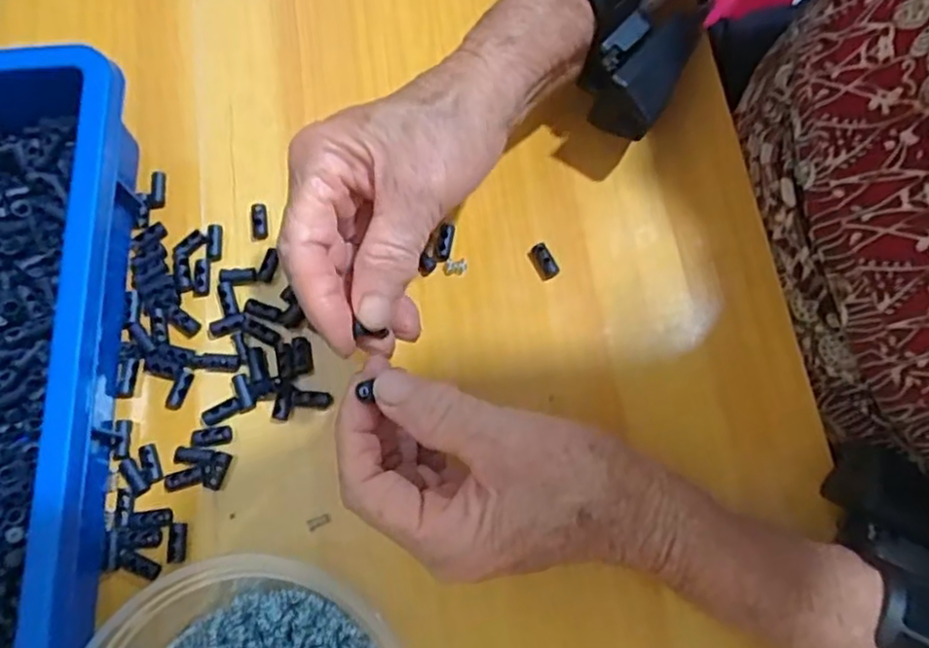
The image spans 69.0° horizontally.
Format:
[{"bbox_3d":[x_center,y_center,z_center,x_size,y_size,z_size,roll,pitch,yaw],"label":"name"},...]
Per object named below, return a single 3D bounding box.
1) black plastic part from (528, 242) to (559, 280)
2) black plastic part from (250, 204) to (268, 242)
[{"bbox_3d":[0.042,-0.033,0.355,0.011,0.004,0.019,-29,76,-8],"label":"black plastic part"},{"bbox_3d":[-0.111,-0.055,0.366,0.009,0.004,0.020,-3,74,-1],"label":"black plastic part"}]

